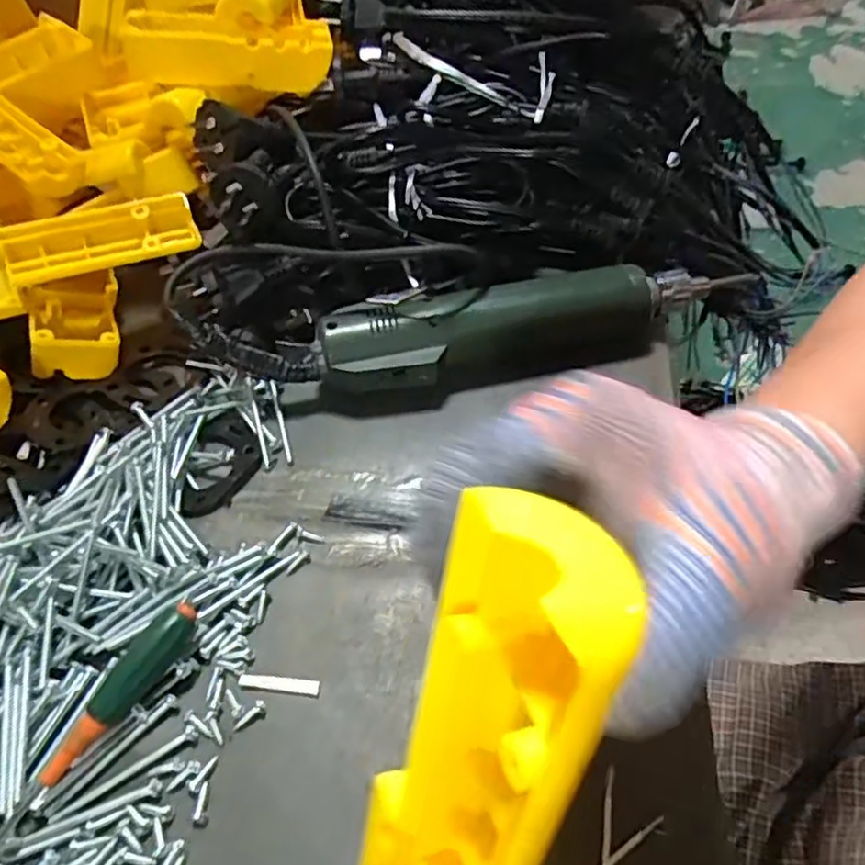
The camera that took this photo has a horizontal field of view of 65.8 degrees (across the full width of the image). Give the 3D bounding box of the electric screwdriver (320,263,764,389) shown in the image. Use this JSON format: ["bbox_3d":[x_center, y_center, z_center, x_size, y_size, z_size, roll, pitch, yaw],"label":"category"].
[{"bbox_3d":[0.058,-0.062,0.378,0.245,0.039,0.046,-11,54,-7],"label":"electric screwdriver"}]

